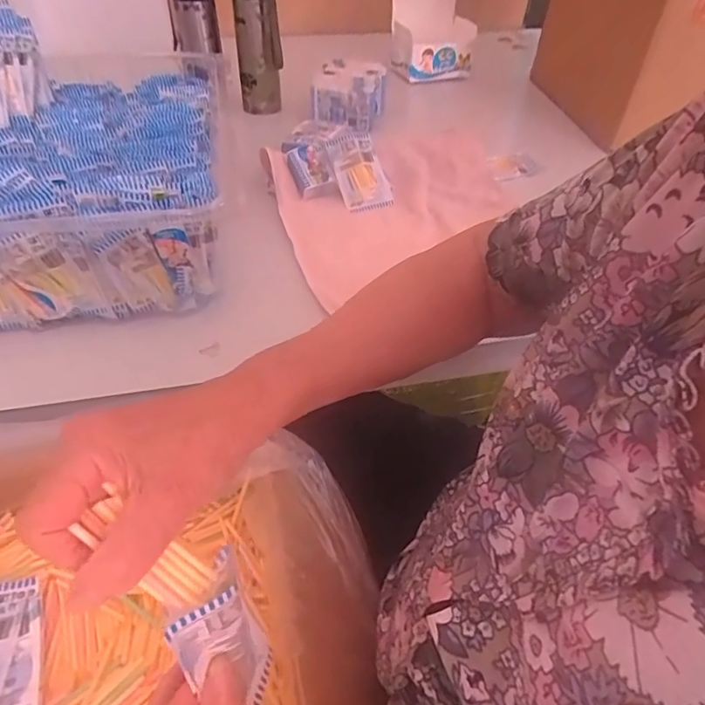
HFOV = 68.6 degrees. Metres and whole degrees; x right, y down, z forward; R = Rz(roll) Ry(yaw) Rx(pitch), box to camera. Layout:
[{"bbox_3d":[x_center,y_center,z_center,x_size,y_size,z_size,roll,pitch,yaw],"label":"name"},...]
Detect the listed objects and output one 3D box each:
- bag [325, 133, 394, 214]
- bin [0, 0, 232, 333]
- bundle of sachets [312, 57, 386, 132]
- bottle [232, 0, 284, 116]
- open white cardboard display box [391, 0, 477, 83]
[{"bbox_3d":[0.010,-0.241,0.691,0.066,0.019,0.104,-15,88,-15],"label":"bag"},{"bbox_3d":[-0.317,-0.215,0.582,0.331,0.166,0.425,-5,46,-9],"label":"bin"},{"bbox_3d":[-0.005,-0.446,0.892,0.111,0.067,0.152,7,45,4],"label":"bundle of sachets"},{"bbox_3d":[-0.155,-0.520,0.844,0.072,0.241,0.079,-4,46,-7],"label":"bottle"},{"bbox_3d":[0.164,-0.649,1.023,0.154,0.179,0.115,-15,48,-17],"label":"open white cardboard display box"}]

